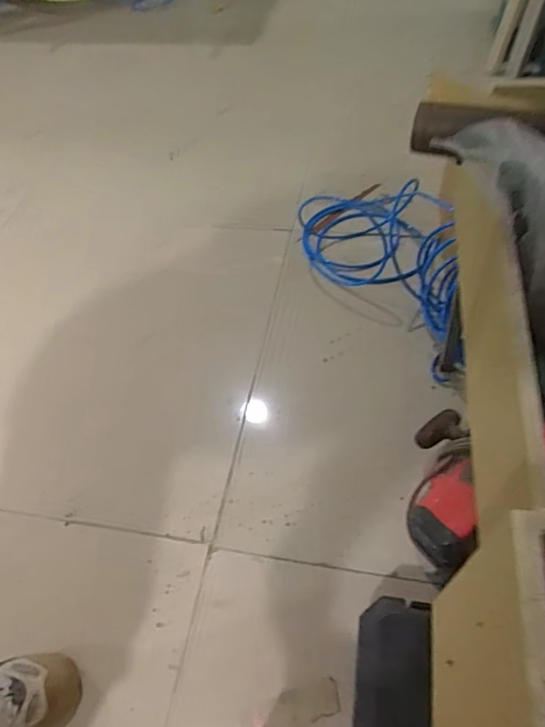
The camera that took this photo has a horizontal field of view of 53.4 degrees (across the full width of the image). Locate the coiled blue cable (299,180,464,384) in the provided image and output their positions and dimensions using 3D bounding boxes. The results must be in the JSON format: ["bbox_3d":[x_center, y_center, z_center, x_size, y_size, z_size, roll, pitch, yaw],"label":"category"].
[{"bbox_3d":[0.279,-0.248,1.182,0.255,0.148,0.547,-31,57,-17],"label":"coiled blue cable"}]

